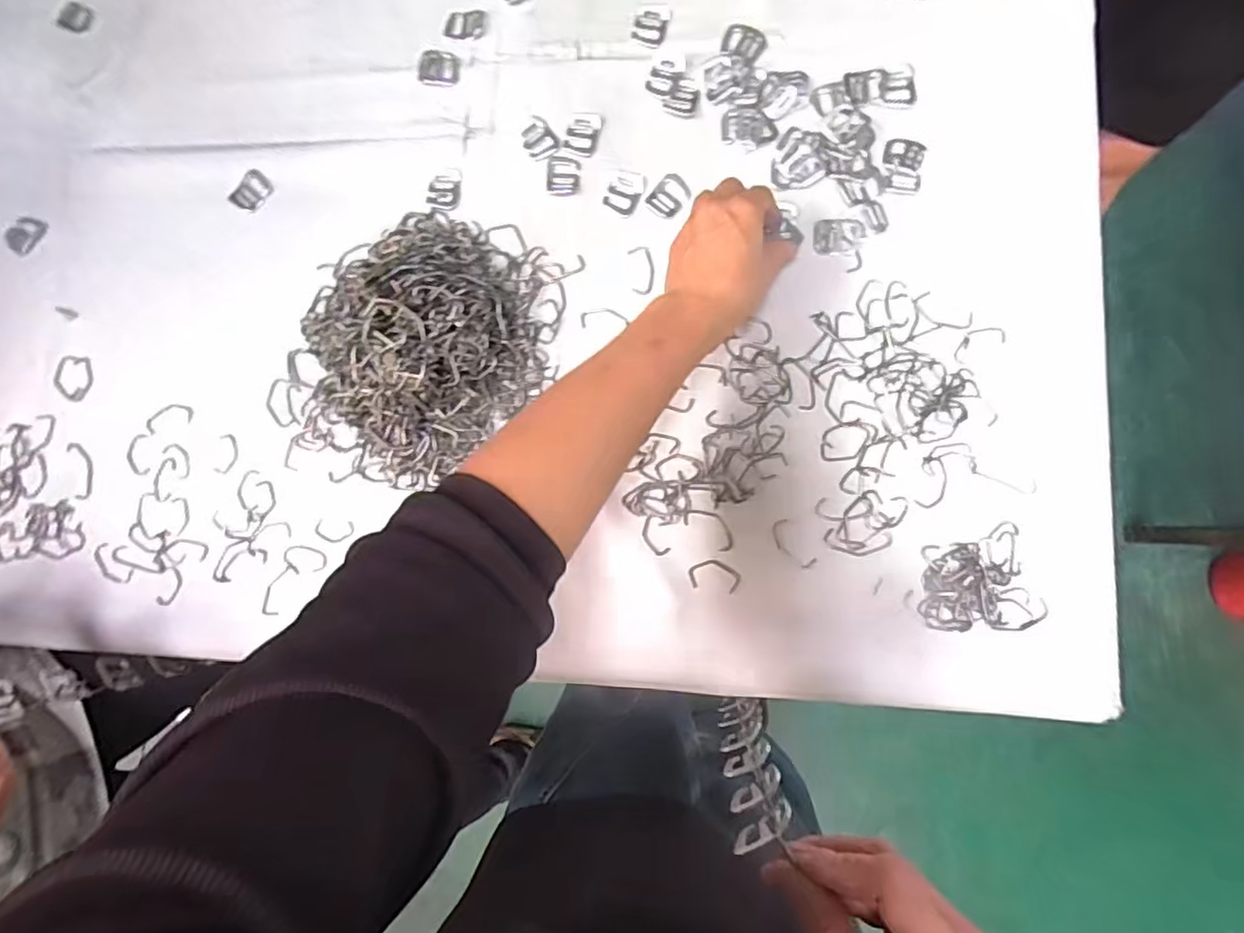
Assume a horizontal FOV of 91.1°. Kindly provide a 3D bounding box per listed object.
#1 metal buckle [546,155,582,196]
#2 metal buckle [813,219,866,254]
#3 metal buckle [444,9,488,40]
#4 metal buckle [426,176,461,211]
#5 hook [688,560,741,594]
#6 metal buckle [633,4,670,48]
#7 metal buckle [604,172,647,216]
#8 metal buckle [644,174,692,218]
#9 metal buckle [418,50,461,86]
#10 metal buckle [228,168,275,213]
[{"bbox_3d":[-0.046,-0.229,0.478,0.027,0.004,0.032,5,84,7],"label":"metal buckle"},{"bbox_3d":[0.161,-0.171,0.453,0.036,0.005,0.025,-2,83,6],"label":"metal buckle"},{"bbox_3d":[-0.129,-0.365,0.504,0.035,0.004,0.026,-5,83,6],"label":"metal buckle"},{"bbox_3d":[-0.142,-0.219,0.489,0.025,0.004,0.028,12,85,8],"label":"metal buckle"},{"bbox_3d":[0.067,0.078,0.436,0.036,0.004,0.021,9,85,7],"label":"hook"},{"bbox_3d":[0.023,-0.352,0.485,0.026,0.004,0.035,16,86,8],"label":"metal buckle"},{"bbox_3d":[0.003,-0.212,0.472,0.027,0.004,0.033,25,87,9],"label":"metal buckle"},{"bbox_3d":[0.037,-0.208,0.467,0.027,0.004,0.033,41,89,9],"label":"metal buckle"},{"bbox_3d":[-0.150,-0.327,0.500,0.033,0.005,0.028,8,85,7],"label":"metal buckle"},{"bbox_3d":[-0.308,-0.230,0.506,0.027,0.006,0.034,30,88,9],"label":"metal buckle"}]

